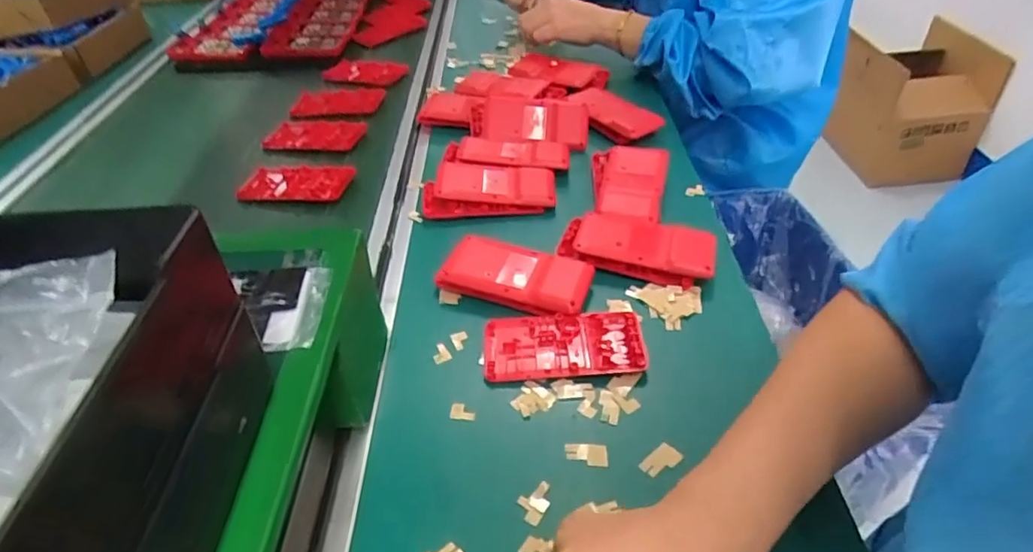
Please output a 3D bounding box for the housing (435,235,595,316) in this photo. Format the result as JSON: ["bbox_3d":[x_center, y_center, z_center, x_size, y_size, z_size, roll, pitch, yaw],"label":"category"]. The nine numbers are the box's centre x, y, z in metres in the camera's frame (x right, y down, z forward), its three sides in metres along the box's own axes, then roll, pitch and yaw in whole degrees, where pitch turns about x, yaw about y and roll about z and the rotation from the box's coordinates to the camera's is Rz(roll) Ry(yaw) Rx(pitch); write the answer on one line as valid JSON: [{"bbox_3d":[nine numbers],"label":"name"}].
[{"bbox_3d":[0.000,-0.002,0.510,0.122,0.021,0.057,11,43,16],"label":"housing"}]

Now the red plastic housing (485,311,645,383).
[{"bbox_3d":[0.037,0.053,0.466,0.122,0.015,0.061,-2,41,1],"label":"red plastic housing"}]

